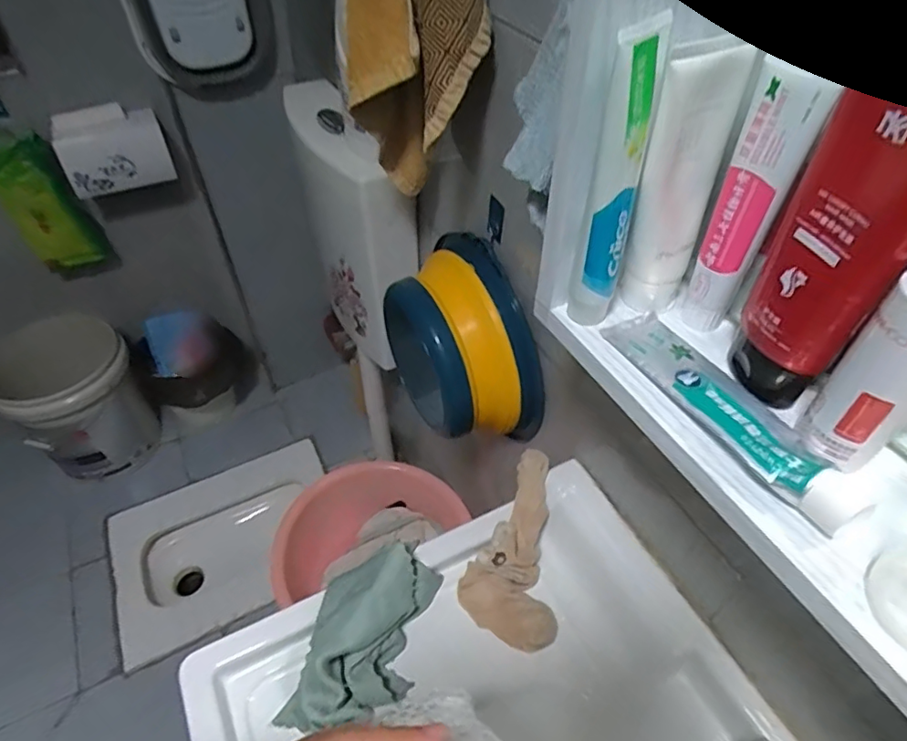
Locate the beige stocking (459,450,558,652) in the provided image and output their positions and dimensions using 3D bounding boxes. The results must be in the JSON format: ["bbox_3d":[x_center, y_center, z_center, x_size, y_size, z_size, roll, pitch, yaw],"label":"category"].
[{"bbox_3d":[0.072,0.186,0.613,0.098,0.034,0.194,12,65,11],"label":"beige stocking"}]

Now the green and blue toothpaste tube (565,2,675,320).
[{"bbox_3d":[0.090,-0.097,0.321,0.024,0.173,0.035,15,49,14],"label":"green and blue toothpaste tube"}]

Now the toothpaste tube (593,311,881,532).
[{"bbox_3d":[0.150,0.016,0.318,0.044,0.021,0.164,-21,50,-18],"label":"toothpaste tube"}]

